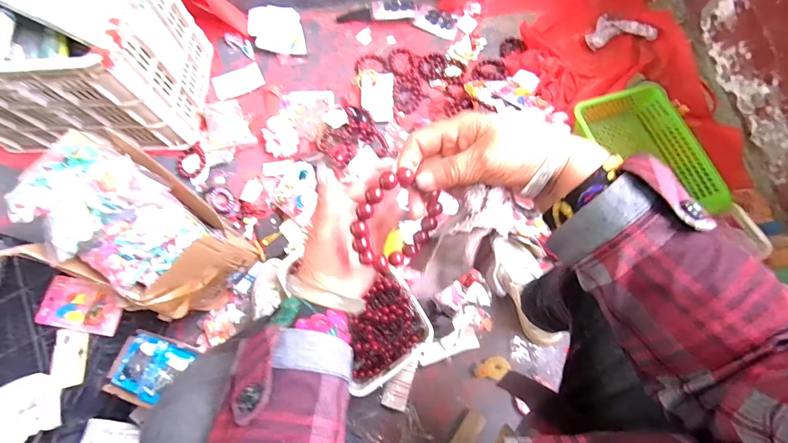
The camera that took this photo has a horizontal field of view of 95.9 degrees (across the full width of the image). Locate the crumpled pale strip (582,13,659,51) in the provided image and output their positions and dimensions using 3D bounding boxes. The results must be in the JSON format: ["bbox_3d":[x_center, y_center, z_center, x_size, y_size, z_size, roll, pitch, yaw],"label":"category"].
[{"bbox_3d":[0.614,-0.532,0.978,0.182,0.024,0.105,-9,72,-2],"label":"crumpled pale strip"}]

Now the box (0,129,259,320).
[{"bbox_3d":[-0.432,0.017,0.635,0.277,0.302,0.190,30,75,10],"label":"box"}]

